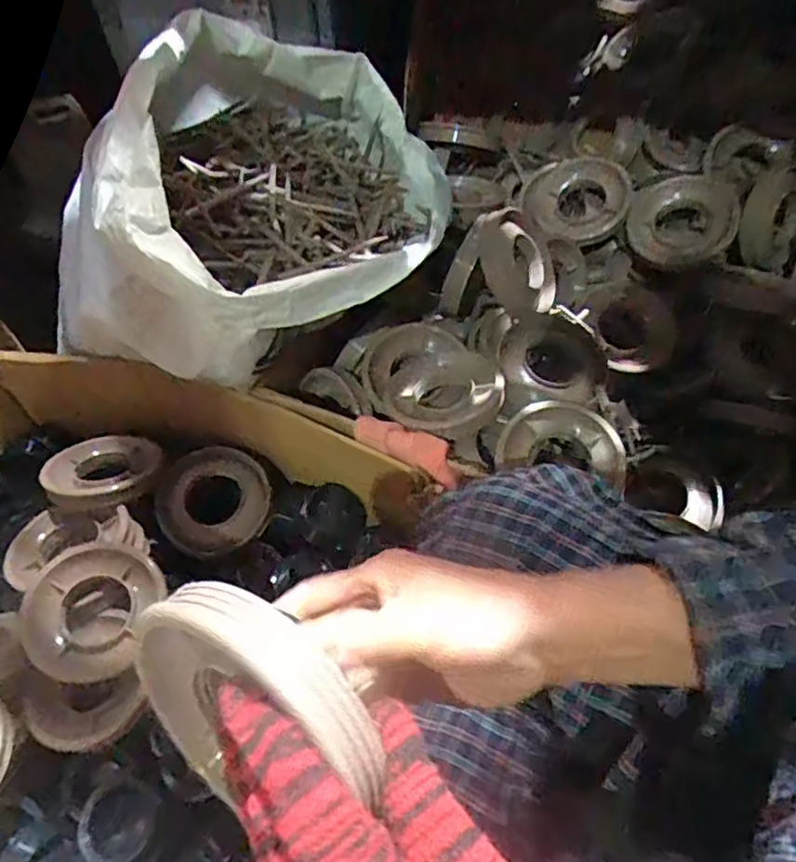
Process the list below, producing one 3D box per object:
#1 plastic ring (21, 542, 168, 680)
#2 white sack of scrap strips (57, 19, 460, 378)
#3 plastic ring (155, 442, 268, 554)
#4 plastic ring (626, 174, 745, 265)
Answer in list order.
[{"bbox_3d":[-0.286,0.168,0.606,0.125,0.031,0.125,8,64,-18],"label":"plastic ring"},{"bbox_3d":[-0.149,-0.262,0.687,0.406,0.273,0.398,24,56,21],"label":"white sack of scrap strips"},{"bbox_3d":[-0.210,0.081,0.735,0.122,0.032,0.122,5,67,-12],"label":"plastic ring"},{"bbox_3d":[0.359,-0.269,0.811,0.126,0.021,0.118,0,92,15],"label":"plastic ring"}]

